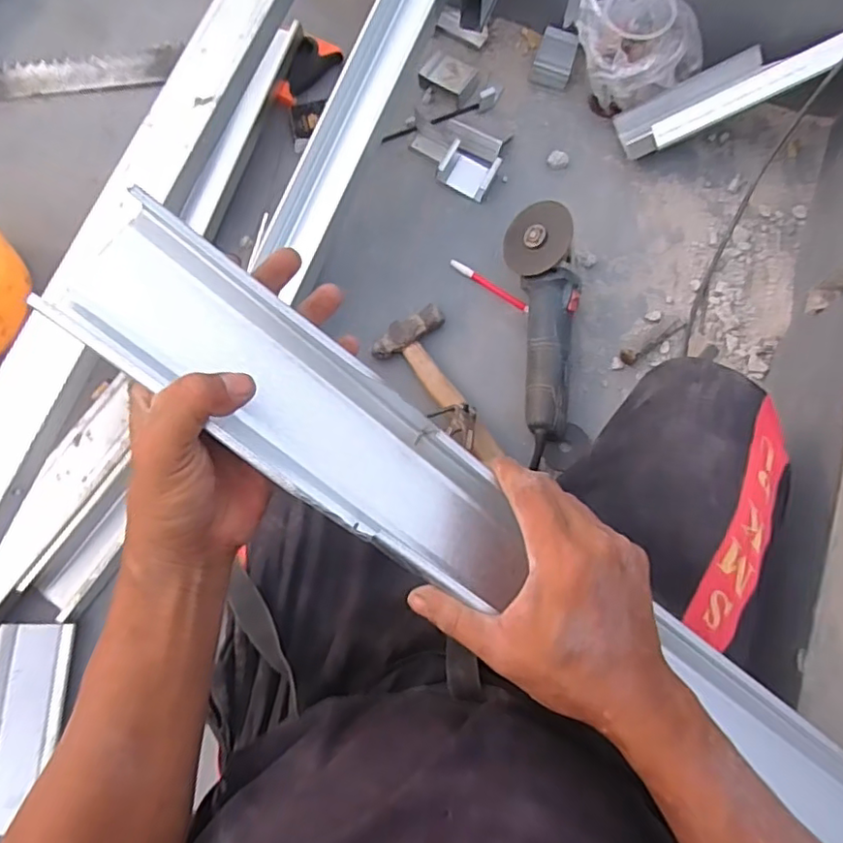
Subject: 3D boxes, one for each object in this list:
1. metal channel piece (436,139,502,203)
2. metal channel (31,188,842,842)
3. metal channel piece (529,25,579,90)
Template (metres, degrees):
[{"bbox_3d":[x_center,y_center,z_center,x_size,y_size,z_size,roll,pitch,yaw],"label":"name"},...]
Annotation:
[{"bbox_3d":[0.067,-0.361,0.856,0.078,0.020,0.064,22,91,-2],"label":"metal channel piece"},{"bbox_3d":[0.179,0.179,0.396,0.874,0.061,0.084,38,79,-11],"label":"metal channel"},{"bbox_3d":[0.201,-0.546,0.893,0.058,0.041,0.071,17,77,5],"label":"metal channel piece"}]

